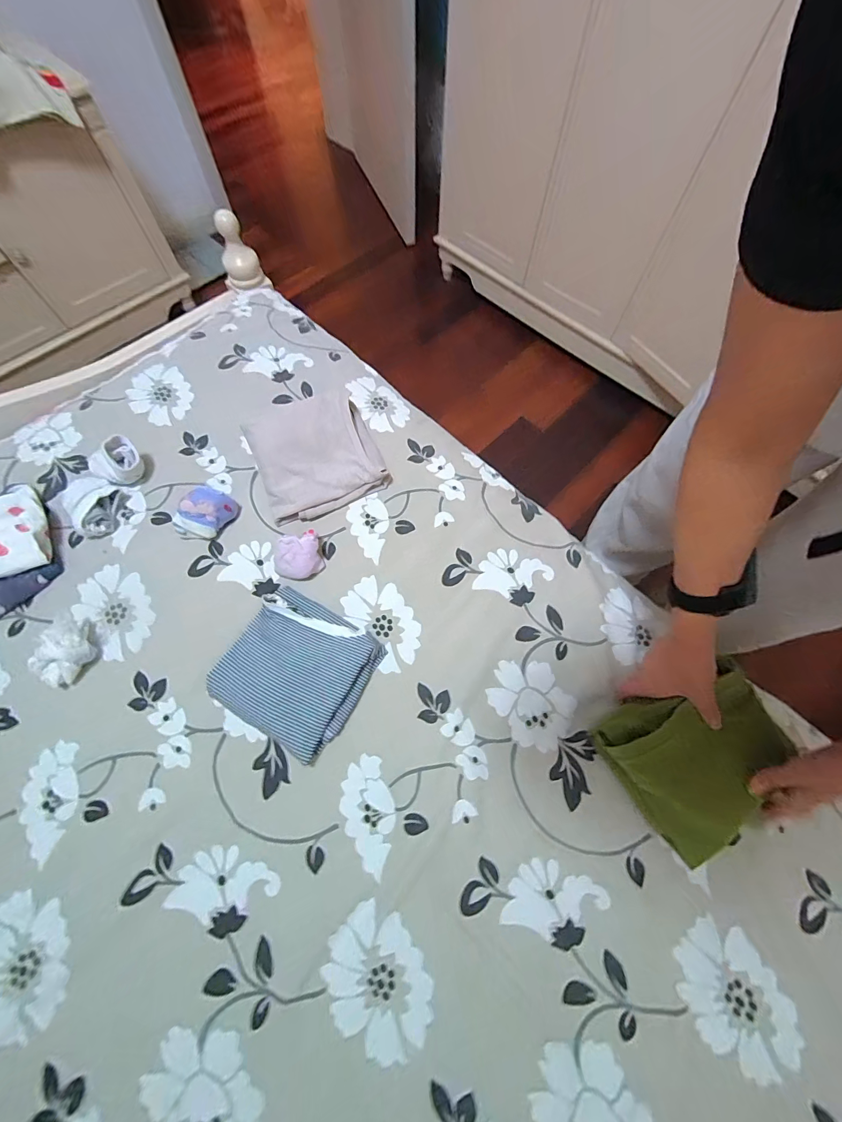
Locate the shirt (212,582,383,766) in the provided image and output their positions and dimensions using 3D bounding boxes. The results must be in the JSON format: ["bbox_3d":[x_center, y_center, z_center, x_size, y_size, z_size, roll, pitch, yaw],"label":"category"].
[{"bbox_3d":[-0.170,0.150,0.549,0.185,0.040,0.177,28,71,9],"label":"shirt"}]

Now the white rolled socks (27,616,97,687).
[{"bbox_3d":[-0.496,0.123,0.541,0.070,0.050,0.096,-1,69,-2],"label":"white rolled socks"}]

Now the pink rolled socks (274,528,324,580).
[{"bbox_3d":[-0.190,-0.009,0.610,0.063,0.035,0.070,5,69,0],"label":"pink rolled socks"}]

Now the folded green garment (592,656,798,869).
[{"bbox_3d":[0.337,0.234,0.473,0.188,0.067,0.178,-34,74,-13],"label":"folded green garment"}]

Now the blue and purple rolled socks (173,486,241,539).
[{"bbox_3d":[-0.344,-0.077,0.620,0.070,0.052,0.090,27,71,8],"label":"blue and purple rolled socks"}]

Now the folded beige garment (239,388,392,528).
[{"bbox_3d":[-0.173,-0.174,0.659,0.203,0.057,0.195,-22,71,-10],"label":"folded beige garment"}]

